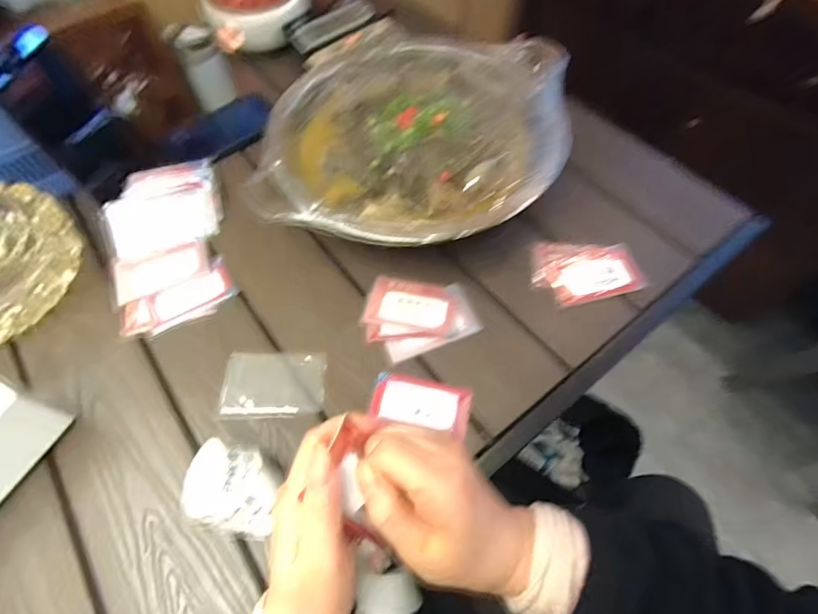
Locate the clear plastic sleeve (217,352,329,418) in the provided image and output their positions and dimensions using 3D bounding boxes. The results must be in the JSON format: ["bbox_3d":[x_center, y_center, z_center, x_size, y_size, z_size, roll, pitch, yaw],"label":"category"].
[{"bbox_3d":[-0.123,0.070,0.380,0.091,0.010,0.059,-1,61,0],"label":"clear plastic sleeve"}]

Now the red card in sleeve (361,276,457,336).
[{"bbox_3d":[0.002,-0.003,0.409,0.084,0.006,0.055,9,62,7],"label":"red card in sleeve"}]

